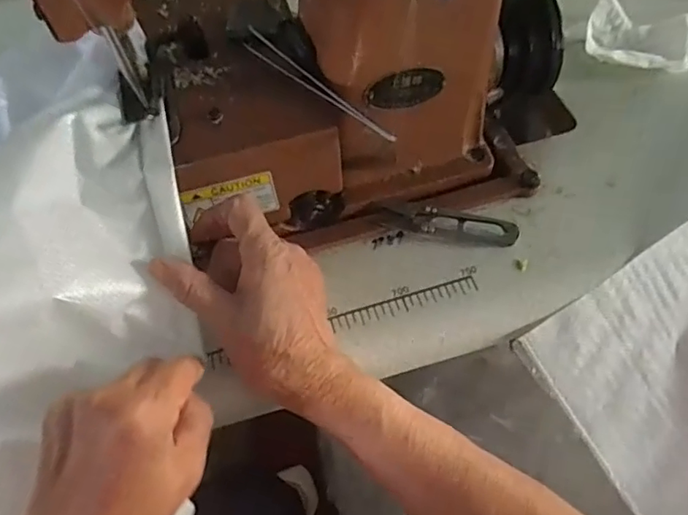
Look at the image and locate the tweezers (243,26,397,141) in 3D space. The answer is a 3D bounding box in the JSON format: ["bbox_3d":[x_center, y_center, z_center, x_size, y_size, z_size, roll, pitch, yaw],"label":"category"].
[{"bbox_3d":[-0.019,-0.110,0.357,0.010,0.013,0.133,-41,64,-19],"label":"tweezers"}]

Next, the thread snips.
[{"bbox_3d":[0.072,-0.025,0.412,0.104,0.006,0.021,12,81,11],"label":"thread snips"}]

